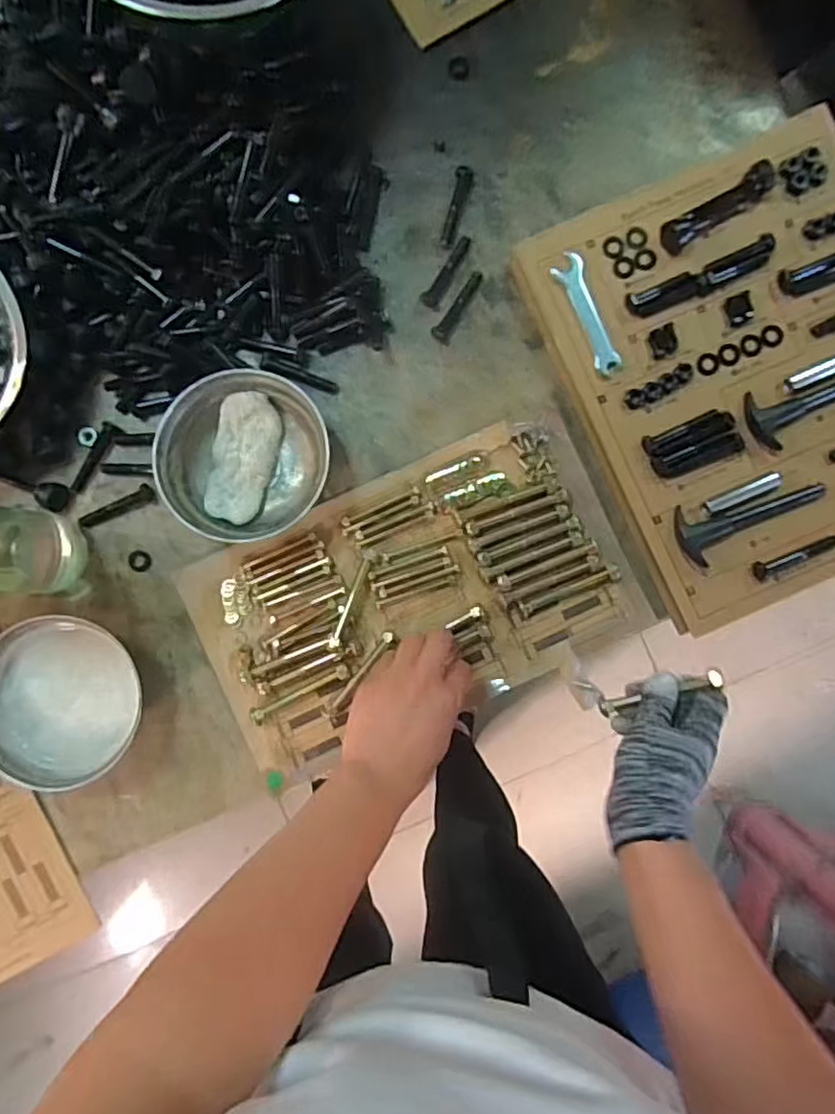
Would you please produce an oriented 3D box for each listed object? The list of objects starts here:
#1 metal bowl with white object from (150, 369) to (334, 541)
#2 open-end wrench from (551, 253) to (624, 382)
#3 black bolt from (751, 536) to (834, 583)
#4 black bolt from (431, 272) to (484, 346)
[{"bbox_3d":[-0.154,-0.090,0.570,0.137,0.048,0.141,0,90,1],"label":"metal bowl with white object"},{"bbox_3d":[0.153,-0.220,0.579,0.031,0.009,0.117,-21,87,-4],"label":"open-end wrench"},{"bbox_3d":[0.329,0.001,0.553,0.078,0.015,0.018,-20,90,1],"label":"black bolt"},{"bbox_3d":[0.038,-0.235,0.597,0.018,0.014,0.075,28,91,1],"label":"black bolt"}]

